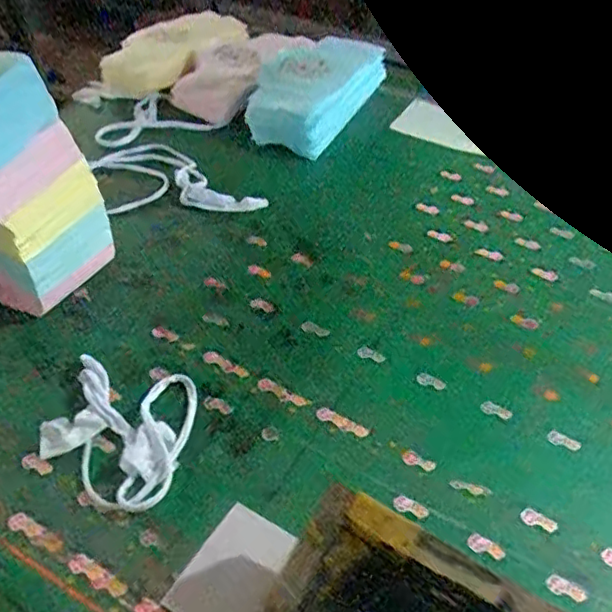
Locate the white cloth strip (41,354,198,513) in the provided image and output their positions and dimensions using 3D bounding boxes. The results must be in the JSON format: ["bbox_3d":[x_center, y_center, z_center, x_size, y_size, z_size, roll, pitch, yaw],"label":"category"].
[{"bbox_3d":[-0.197,0.130,0.629,0.147,0.025,0.160,7,47,4],"label":"white cloth strip"}]

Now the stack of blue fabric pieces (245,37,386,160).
[{"bbox_3d":[0.019,-0.393,1.083,0.151,0.090,0.346,19,44,15],"label":"stack of blue fabric pieces"}]

